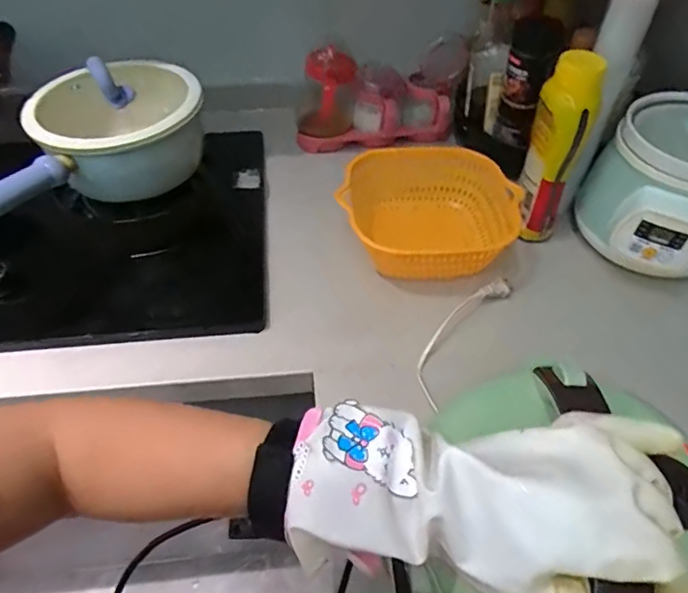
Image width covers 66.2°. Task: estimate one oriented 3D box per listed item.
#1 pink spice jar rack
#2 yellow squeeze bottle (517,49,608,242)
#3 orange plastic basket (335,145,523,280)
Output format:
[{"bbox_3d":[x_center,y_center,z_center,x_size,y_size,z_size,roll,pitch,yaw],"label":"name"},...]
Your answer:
[{"bbox_3d":[0.055,-0.351,0.918,0.258,0.167,0.107,-9,49,-8],"label":"pink spice jar rack"},{"bbox_3d":[0.274,-0.190,0.694,0.064,0.254,0.058,16,50,13],"label":"yellow squeeze bottle"},{"bbox_3d":[0.117,-0.117,0.750,0.221,0.093,0.227,-8,49,-8],"label":"orange plastic basket"}]

